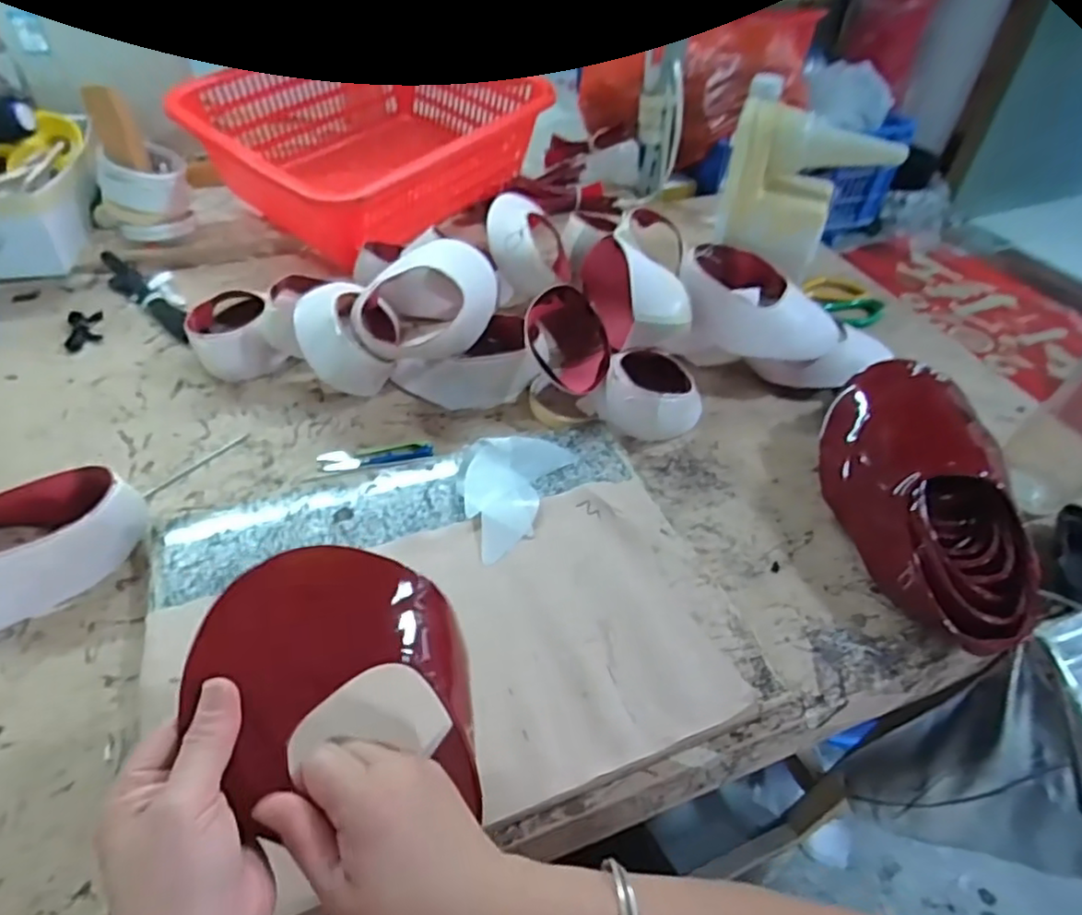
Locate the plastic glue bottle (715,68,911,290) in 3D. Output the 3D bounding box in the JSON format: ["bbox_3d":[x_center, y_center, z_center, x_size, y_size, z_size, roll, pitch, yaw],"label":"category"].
[{"bbox_3d":[0.311,-0.326,0.766,0.182,0.187,0.057,17,46,13],"label":"plastic glue bottle"}]

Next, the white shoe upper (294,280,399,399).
[{"bbox_3d":[-0.193,-0.117,0.638,0.091,0.092,0.114,-2,45,-6],"label":"white shoe upper"}]

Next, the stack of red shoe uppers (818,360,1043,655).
[{"bbox_3d":[0.321,0.037,0.546,0.127,0.090,0.263,0,45,-4],"label":"stack of red shoe uppers"}]

